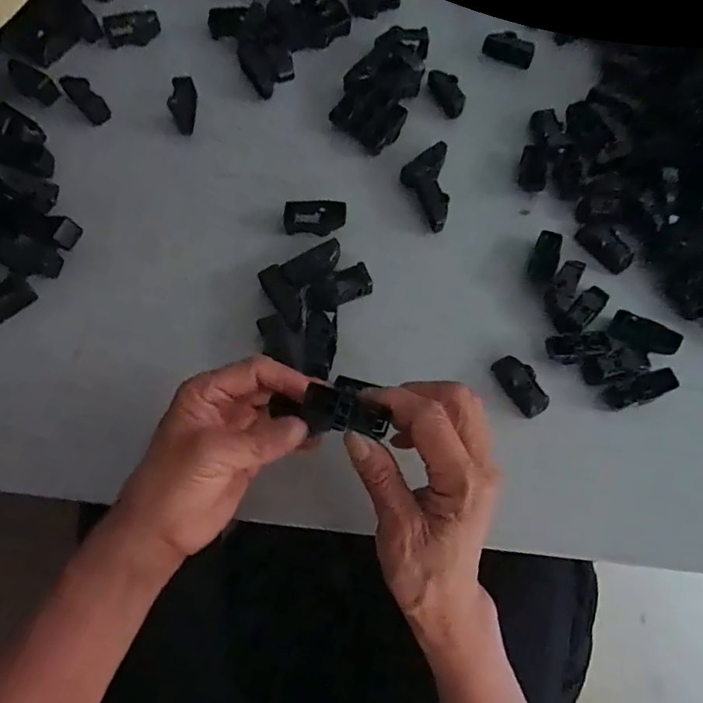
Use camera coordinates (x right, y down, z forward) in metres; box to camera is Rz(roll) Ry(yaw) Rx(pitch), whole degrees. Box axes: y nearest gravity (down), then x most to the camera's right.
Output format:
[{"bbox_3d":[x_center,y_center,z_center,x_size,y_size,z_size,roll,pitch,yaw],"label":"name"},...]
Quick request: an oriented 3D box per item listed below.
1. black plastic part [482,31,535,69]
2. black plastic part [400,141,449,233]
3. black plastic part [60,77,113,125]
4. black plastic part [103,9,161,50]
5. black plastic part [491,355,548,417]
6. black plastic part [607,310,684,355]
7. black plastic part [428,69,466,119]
[{"bbox_3d":[0.144,-0.277,0.486,0.045,0.014,0.019,28,74,11],"label":"black plastic part"},{"bbox_3d":[0.060,-0.136,0.437,0.036,0.014,0.078,1,71,3],"label":"black plastic part"},{"bbox_3d":[-0.235,-0.224,0.471,0.021,0.010,0.058,-41,74,-11],"label":"black plastic part"},{"bbox_3d":[-0.205,-0.303,0.498,0.049,0.015,0.028,-19,71,-4],"label":"black plastic part"},{"bbox_3d":[0.121,0.024,0.381,0.020,0.017,0.046,-24,71,-8],"label":"black plastic part"},{"bbox_3d":[0.213,-0.013,0.386,0.046,0.009,0.024,27,72,10],"label":"black plastic part"},{"bbox_3d":[0.084,-0.229,0.470,0.021,0.014,0.046,-25,72,-6],"label":"black plastic part"}]

